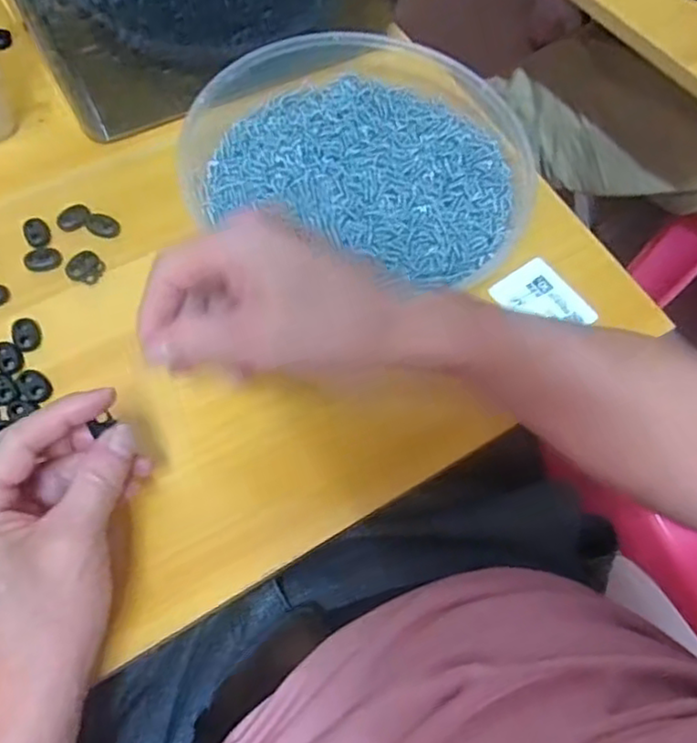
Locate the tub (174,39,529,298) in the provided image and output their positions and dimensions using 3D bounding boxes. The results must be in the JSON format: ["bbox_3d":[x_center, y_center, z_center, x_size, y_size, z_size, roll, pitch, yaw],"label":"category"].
[{"bbox_3d":[0.017,-0.160,0.466,0.230,0.047,0.215,2,64,-3],"label":"tub"}]

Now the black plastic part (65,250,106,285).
[{"bbox_3d":[-0.168,-0.067,0.425,0.024,0.004,0.021,42,68,16],"label":"black plastic part"}]

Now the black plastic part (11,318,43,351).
[{"bbox_3d":[-0.193,-0.023,0.398,0.016,0.004,0.023,-22,67,-14],"label":"black plastic part"}]

